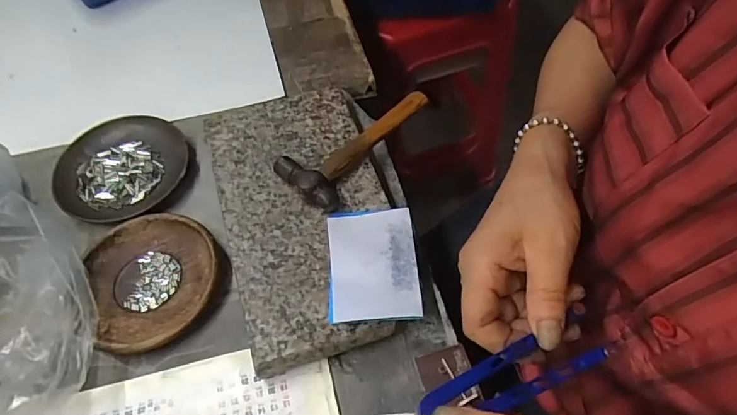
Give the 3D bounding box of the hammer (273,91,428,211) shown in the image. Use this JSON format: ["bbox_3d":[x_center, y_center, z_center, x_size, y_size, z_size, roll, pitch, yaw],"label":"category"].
[{"bbox_3d":[-0.013,-0.064,0.412,0.061,0.023,0.149,31,63,19],"label":"hammer"}]

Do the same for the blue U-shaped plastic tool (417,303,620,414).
[{"bbox_3d":[0.082,0.089,0.254,0.120,0.007,0.029,-10,58,-15],"label":"blue U-shaped plastic tool"}]

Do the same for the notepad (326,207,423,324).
[{"bbox_3d":[0.003,0.040,0.352,0.065,0.016,0.094,-4,58,-1],"label":"notepad"}]

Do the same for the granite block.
[{"bbox_3d":[-0.052,0.002,0.397,0.133,0.025,0.243,-17,59,-9],"label":"granite block"}]

